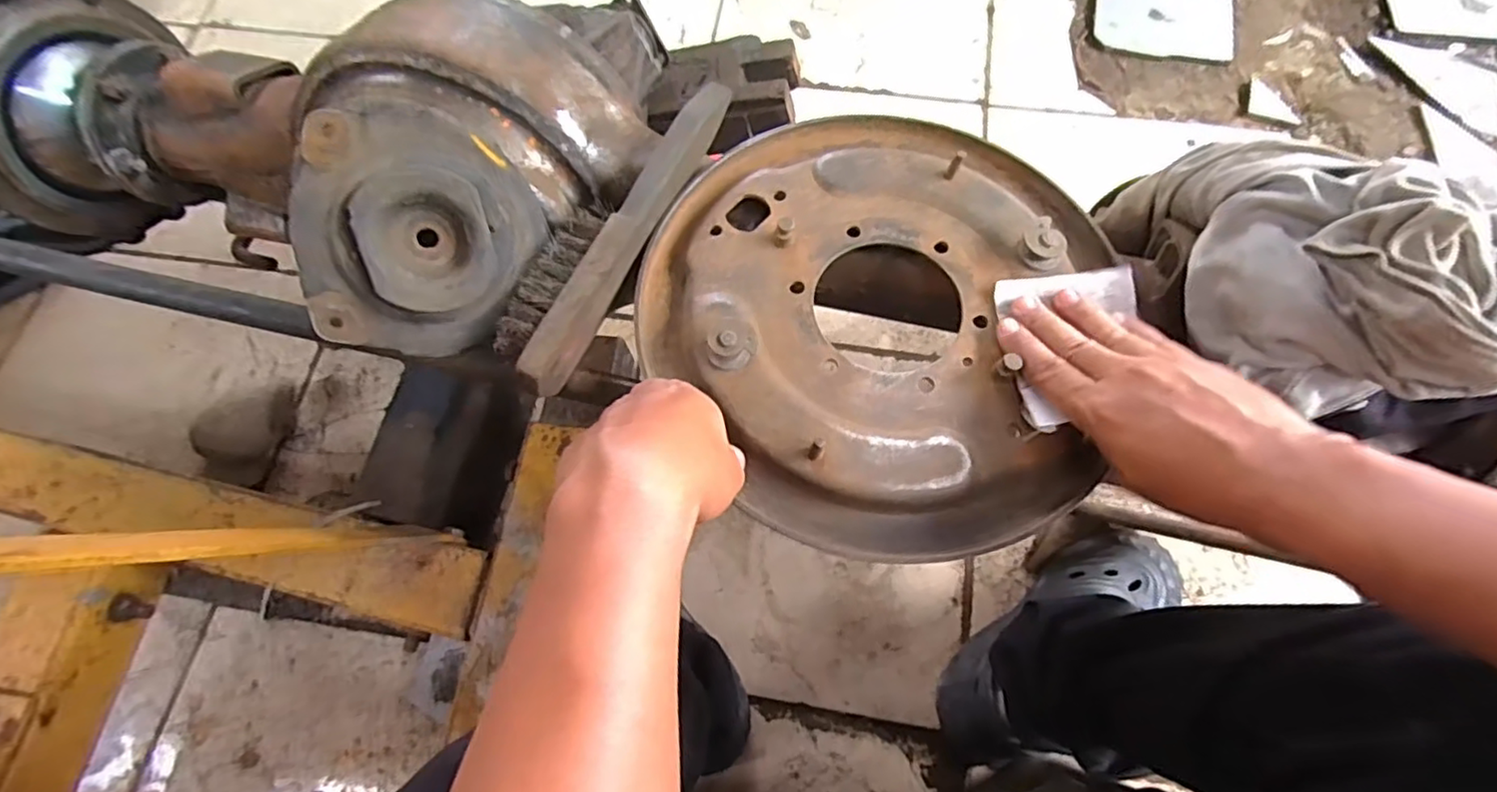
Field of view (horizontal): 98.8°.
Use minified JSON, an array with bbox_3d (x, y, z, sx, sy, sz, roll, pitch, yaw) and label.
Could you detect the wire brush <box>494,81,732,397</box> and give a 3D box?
[{"bbox_3d":[-0.087,-0.112,0.411,0.048,0.027,0.230,24,73,10],"label":"wire brush"}]

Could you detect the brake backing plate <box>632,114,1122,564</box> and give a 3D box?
[{"bbox_3d":[0.073,-0.060,0.398,0.275,0.039,0.299,-1,70,2],"label":"brake backing plate"}]

